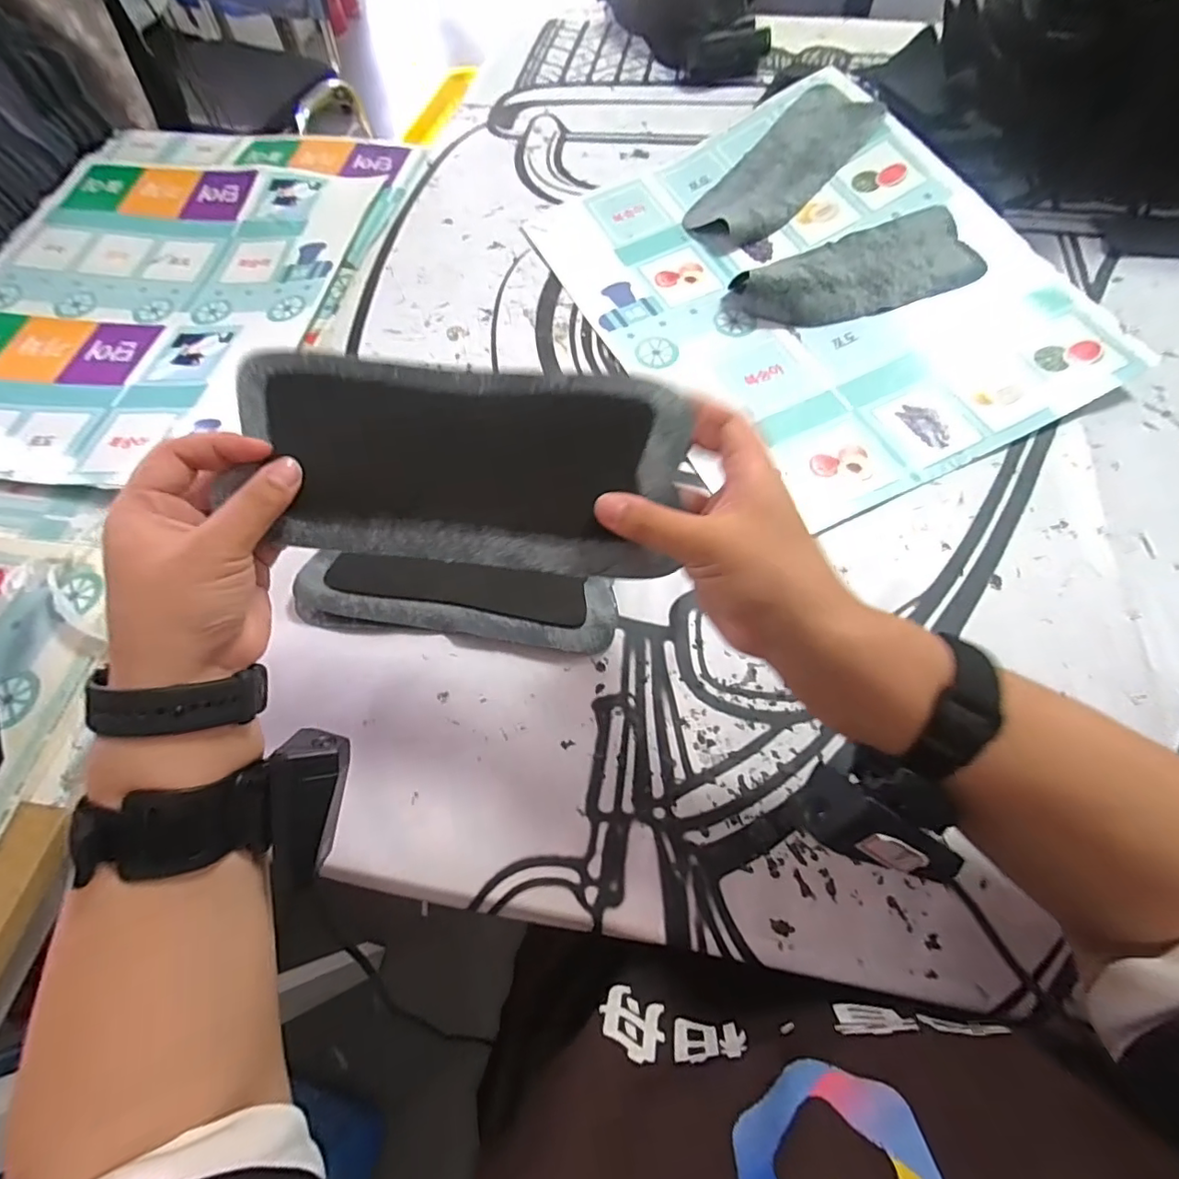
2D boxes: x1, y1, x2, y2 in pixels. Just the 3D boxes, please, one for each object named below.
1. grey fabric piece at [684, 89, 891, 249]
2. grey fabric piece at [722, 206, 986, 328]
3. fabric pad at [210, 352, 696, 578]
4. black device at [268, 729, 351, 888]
[{"bbox_3d":[0.205,-0.449,0.577,0.100,0.060,0.236,42,71,18],"label":"grey fabric piece"},{"bbox_3d":[0.251,-0.303,0.517,0.233,0.038,0.099,-17,66,-8],"label":"grey fabric piece"},{"bbox_3d":[-0.064,-0.062,0.266,0.215,0.016,0.093,6,92,2],"label":"fabric pad"},{"bbox_3d":[-0.138,0.109,0.268,0.024,0.028,0.073,7,96,3],"label":"black device"}]

